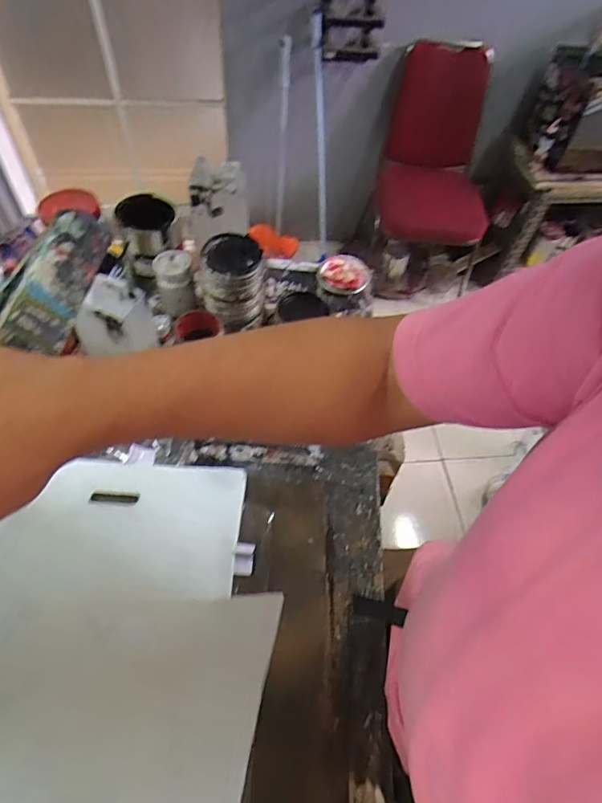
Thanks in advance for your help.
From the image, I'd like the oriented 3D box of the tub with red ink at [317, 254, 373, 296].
[{"bbox_3d":[0.089,-0.262,0.978,0.107,0.027,0.090,16,55,6],"label":"tub with red ink"}]

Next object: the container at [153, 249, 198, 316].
[{"bbox_3d":[-0.223,-0.207,0.846,0.064,0.099,0.063,-9,56,-11],"label":"container"}]

